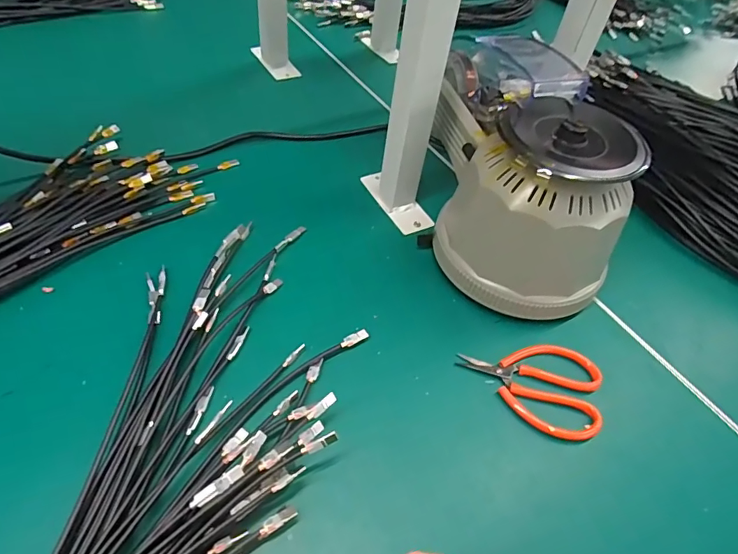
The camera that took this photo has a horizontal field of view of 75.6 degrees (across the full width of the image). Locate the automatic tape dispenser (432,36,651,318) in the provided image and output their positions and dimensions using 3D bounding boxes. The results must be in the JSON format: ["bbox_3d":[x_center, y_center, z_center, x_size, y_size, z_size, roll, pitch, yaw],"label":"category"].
[{"bbox_3d":[0.143,-0.102,0.453,0.152,0.148,0.250,6,50,-1],"label":"automatic tape dispenser"}]

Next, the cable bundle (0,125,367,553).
[{"bbox_3d":[-0.249,0.068,0.335,0.466,0.040,0.549,-10,52,-14],"label":"cable bundle"}]

